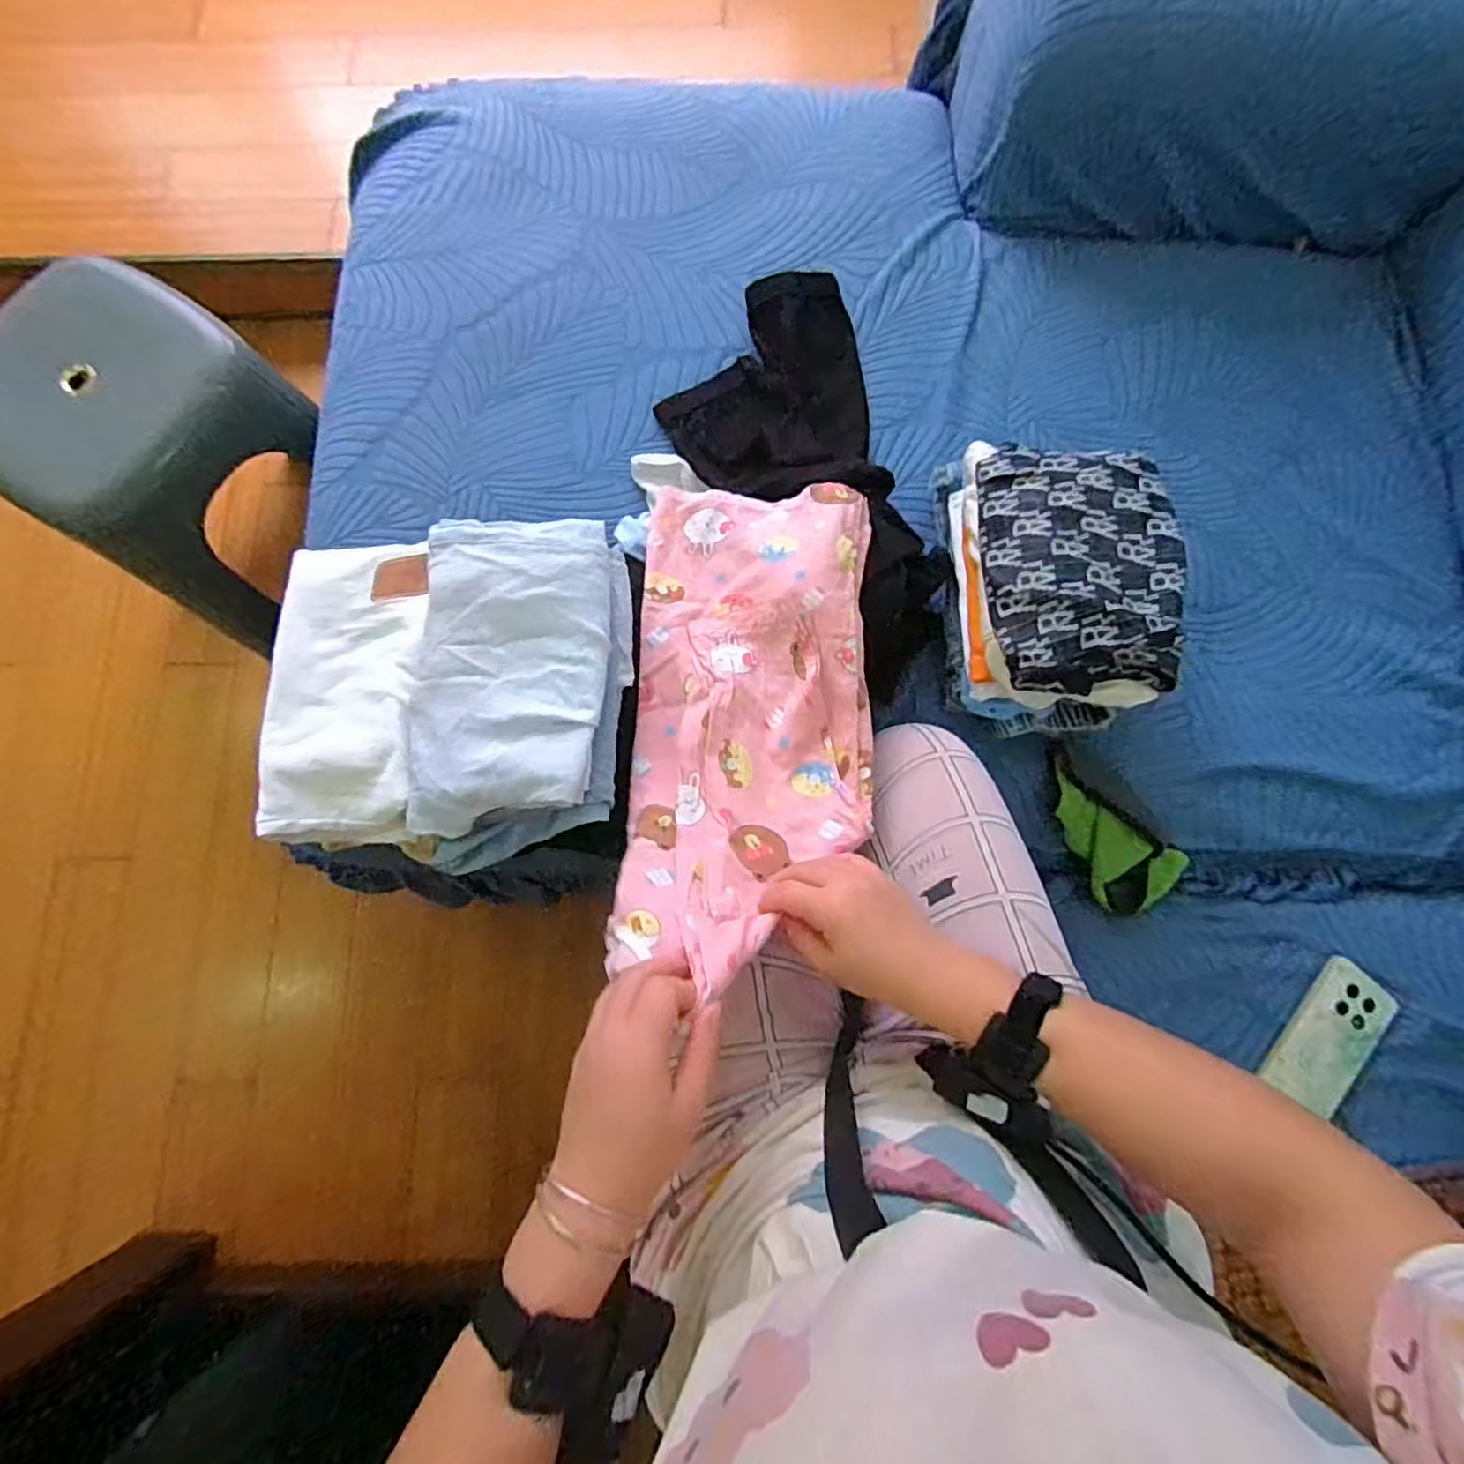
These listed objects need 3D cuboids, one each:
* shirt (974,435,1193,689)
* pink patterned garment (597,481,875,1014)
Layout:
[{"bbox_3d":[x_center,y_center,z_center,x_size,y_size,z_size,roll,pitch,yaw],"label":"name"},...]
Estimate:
[{"bbox_3d":[0.309,-0.156,0.618,0.163,0.052,0.255,1,78,1],"label":"shirt"},{"bbox_3d":[0.013,-0.024,0.589,0.213,0.095,0.460,7,66,2],"label":"pink patterned garment"}]

